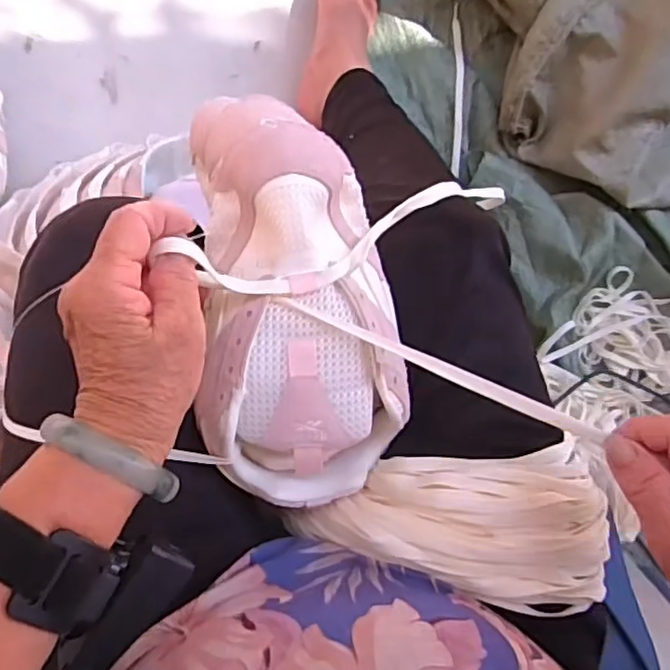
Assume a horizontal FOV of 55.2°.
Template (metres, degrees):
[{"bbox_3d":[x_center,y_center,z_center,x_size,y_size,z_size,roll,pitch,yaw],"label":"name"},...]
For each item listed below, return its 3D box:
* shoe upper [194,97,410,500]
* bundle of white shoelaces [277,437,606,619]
[{"bbox_3d":[-0.023,-0.021,0.373,0.107,0.066,0.238,-9,91,-4],"label":"shoe upper"},{"bbox_3d":[0.076,0.118,0.389,0.192,0.061,0.088,-1,92,-5],"label":"bundle of white shoelaces"}]

